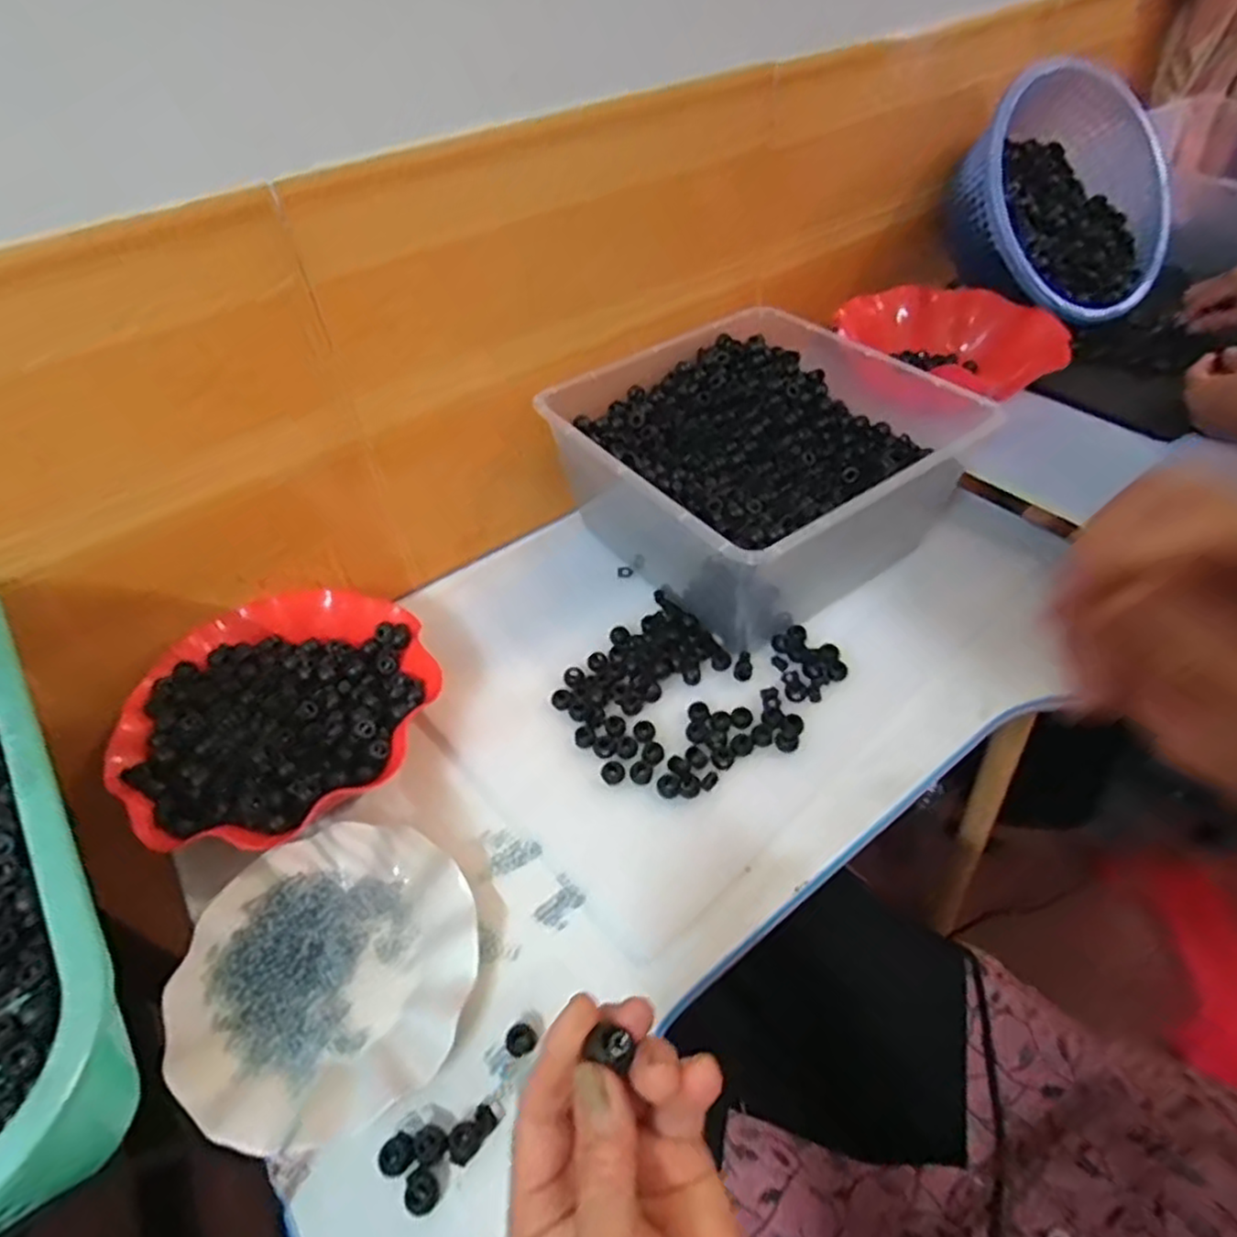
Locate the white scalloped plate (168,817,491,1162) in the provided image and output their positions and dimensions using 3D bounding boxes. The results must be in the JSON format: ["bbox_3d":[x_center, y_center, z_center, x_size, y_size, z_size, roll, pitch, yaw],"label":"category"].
[{"bbox_3d":[-0.180,0.216,0.443,0.177,0.025,0.177,-2,46,2],"label":"white scalloped plate"}]

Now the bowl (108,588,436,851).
[{"bbox_3d":[-0.258,0.075,0.545,0.211,0.057,0.217,-2,46,2],"label":"bowl"}]

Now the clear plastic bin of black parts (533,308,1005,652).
[{"bbox_3d":[0.122,-0.144,0.661,0.312,0.135,0.295,-33,53,-25],"label":"clear plastic bin of black parts"}]

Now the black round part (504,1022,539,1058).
[{"bbox_3d":[-0.058,0.248,0.416,0.017,0.009,0.015,-36,54,-27],"label":"black round part"}]

